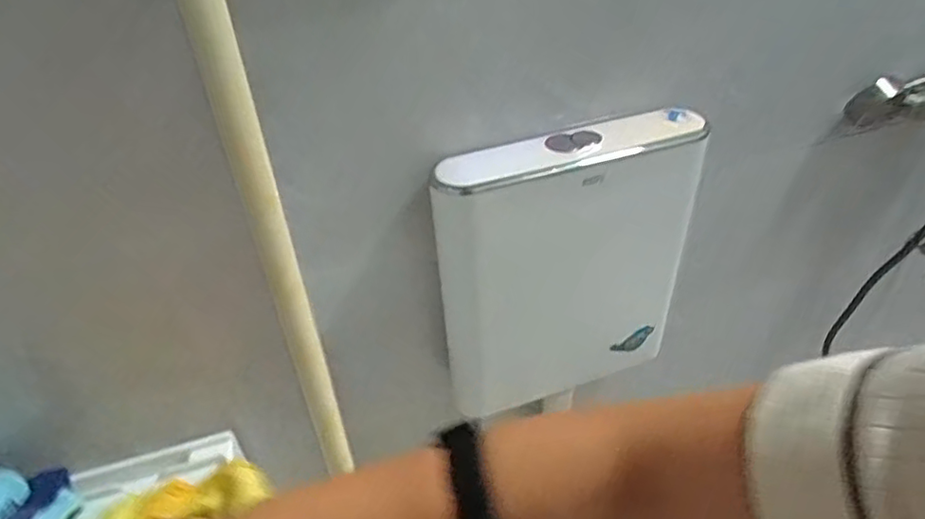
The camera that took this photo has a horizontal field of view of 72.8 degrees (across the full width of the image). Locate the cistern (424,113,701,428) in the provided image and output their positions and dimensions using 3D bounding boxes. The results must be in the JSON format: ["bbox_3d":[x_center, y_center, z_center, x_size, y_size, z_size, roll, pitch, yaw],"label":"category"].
[{"bbox_3d":[0.149,0.018,0.874,0.362,0.404,0.100,-15,41,-14],"label":"cistern"}]

